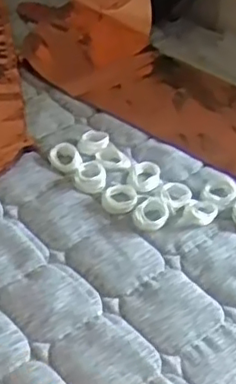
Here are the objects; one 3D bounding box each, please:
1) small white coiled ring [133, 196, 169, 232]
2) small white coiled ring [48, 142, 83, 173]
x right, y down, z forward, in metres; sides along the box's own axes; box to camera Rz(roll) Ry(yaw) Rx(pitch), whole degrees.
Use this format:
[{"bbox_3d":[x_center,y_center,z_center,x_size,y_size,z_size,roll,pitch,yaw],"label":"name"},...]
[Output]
[{"bbox_3d":[0.028,0.018,0.531,0.029,0.013,0.030,2,44,-2],"label":"small white coiled ring"},{"bbox_3d":[-0.048,-0.032,0.576,0.027,0.009,0.034,-13,47,-16],"label":"small white coiled ring"}]

